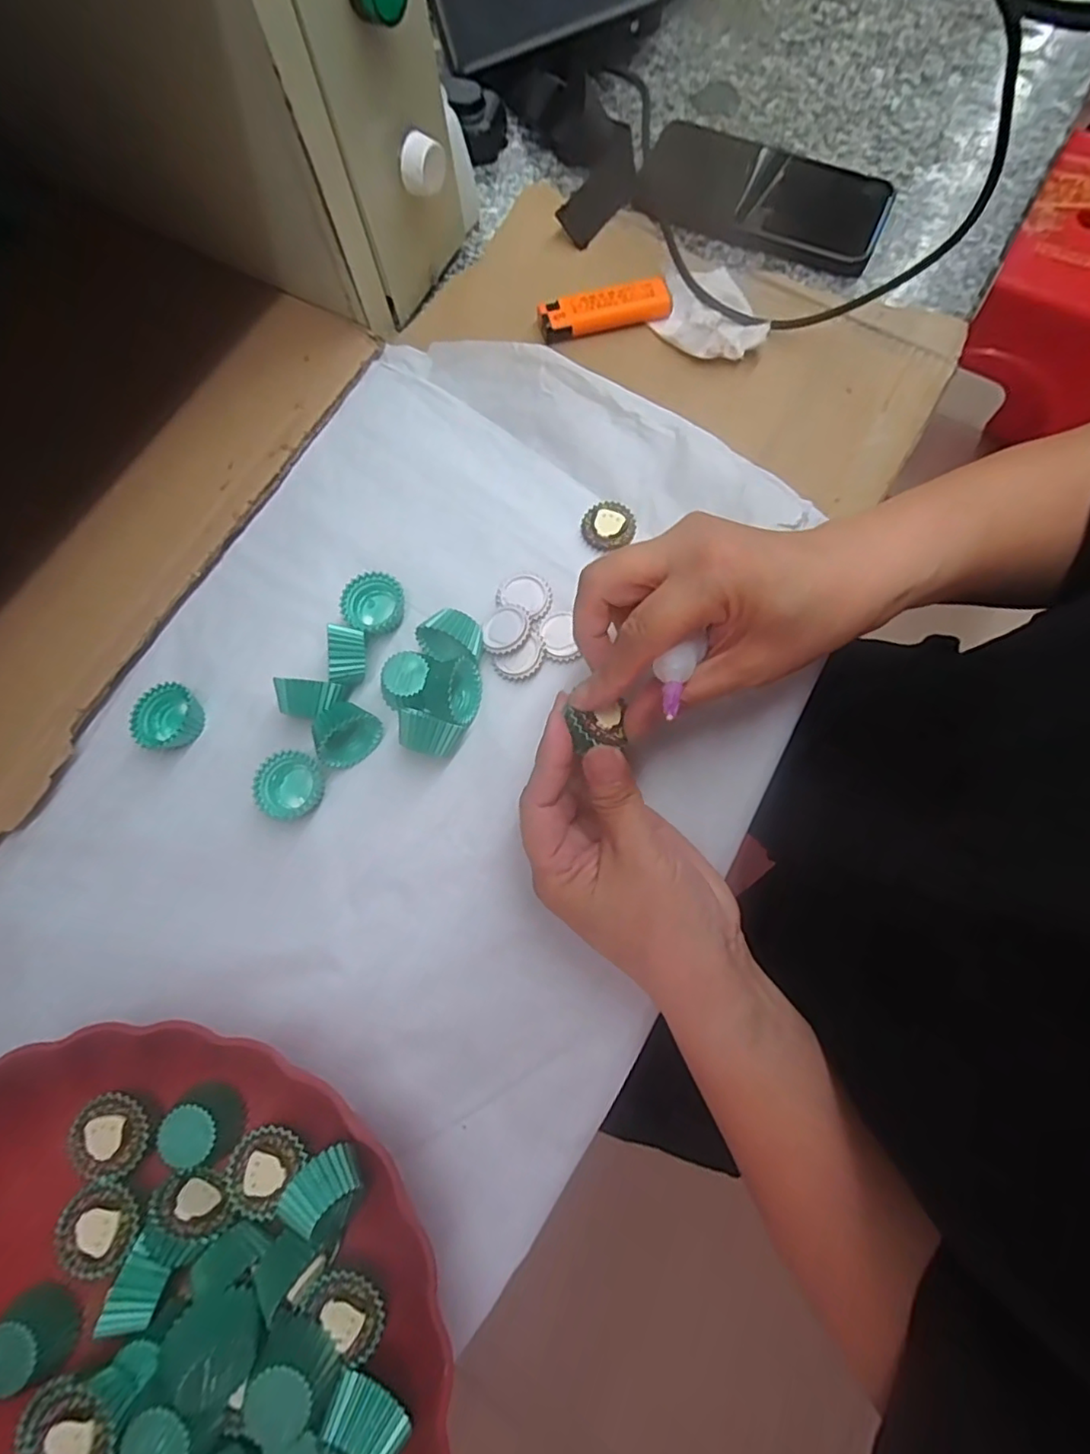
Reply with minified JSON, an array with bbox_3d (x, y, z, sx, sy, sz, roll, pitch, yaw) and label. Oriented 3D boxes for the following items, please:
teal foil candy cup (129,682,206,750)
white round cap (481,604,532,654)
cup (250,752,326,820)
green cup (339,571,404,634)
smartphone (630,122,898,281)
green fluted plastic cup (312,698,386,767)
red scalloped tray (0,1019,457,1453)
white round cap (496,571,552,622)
[{"bbox_3d":[-0.195,-0.005,0.310,0.029,0.016,0.028,0,73,1],"label":"teal foil candy cup"},{"bbox_3d":[-0.020,-0.052,0.316,0.025,0.009,0.028,-2,73,0],"label":"white round cap"},{"bbox_3d":[-0.127,0.029,0.300,0.028,0.016,0.032,8,74,3],"label":"cup"},{"bbox_3d":[-0.092,-0.066,0.323,0.031,0.015,0.028,-15,74,-3],"label":"green cup"},{"bbox_3d":[0.148,-0.362,0.408,0.162,0.014,0.079,24,75,8],"label":"smartphone"},{"bbox_3d":[-0.100,0.004,0.302,0.033,0.022,0.023,-41,77,-10],"label":"green fluted plastic cup"},{"bbox_3d":[-0.158,0.250,0.220,0.241,0.043,0.231,36,77,11],"label":"red scalloped tray"},{"bbox_3d":[-0.010,-0.072,0.324,0.029,0.004,0.024,27,76,9],"label":"white round cap"}]

